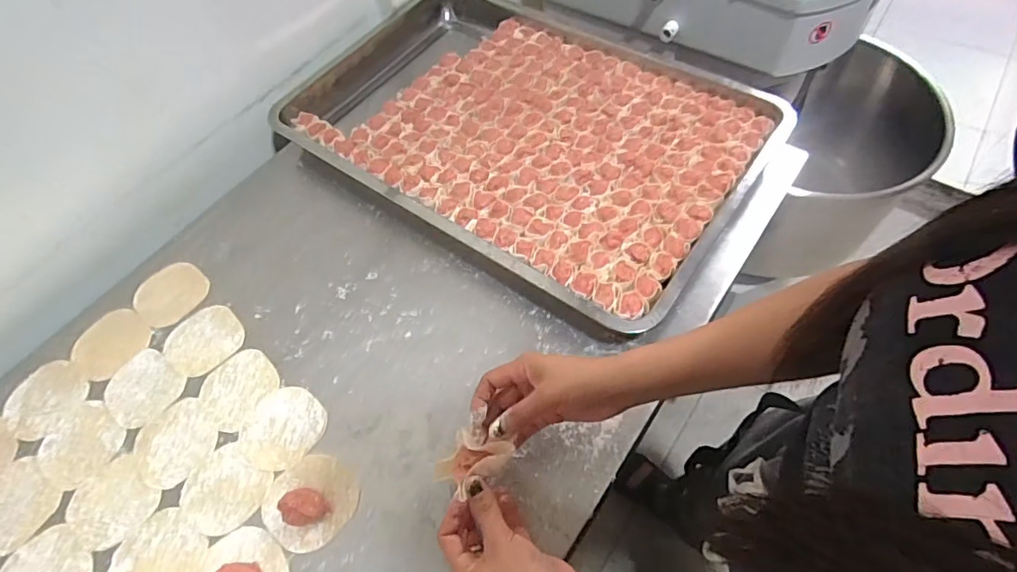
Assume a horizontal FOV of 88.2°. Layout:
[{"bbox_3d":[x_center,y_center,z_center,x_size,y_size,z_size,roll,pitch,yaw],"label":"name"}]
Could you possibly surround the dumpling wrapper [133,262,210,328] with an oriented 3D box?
[{"bbox_3d":[-0.409,0.008,0.636,0.077,0.005,0.084,-2,58,3],"label":"dumpling wrapper"}]

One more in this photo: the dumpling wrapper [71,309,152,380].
[{"bbox_3d":[-0.458,0.065,0.604,0.081,0.004,0.078,32,65,21],"label":"dumpling wrapper"}]

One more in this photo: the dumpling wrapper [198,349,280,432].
[{"bbox_3d":[-0.290,0.108,0.561,0.072,0.004,0.082,32,66,22],"label":"dumpling wrapper"}]

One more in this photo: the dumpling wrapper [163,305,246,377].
[{"bbox_3d":[-0.346,0.061,0.596,0.082,0.004,0.077,-2,58,3],"label":"dumpling wrapper"}]

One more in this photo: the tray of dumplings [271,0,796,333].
[{"bbox_3d":[-0.009,-0.227,0.720,0.652,0.053,0.405,31,65,21],"label":"tray of dumplings"}]

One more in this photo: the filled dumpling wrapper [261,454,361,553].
[{"bbox_3d":[-0.188,0.198,0.488,0.080,0.019,0.080,-2,58,3],"label":"filled dumpling wrapper"}]

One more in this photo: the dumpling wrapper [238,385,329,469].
[{"bbox_3d":[-0.231,0.143,0.533,0.076,0.004,0.083,-2,58,3],"label":"dumpling wrapper"}]

